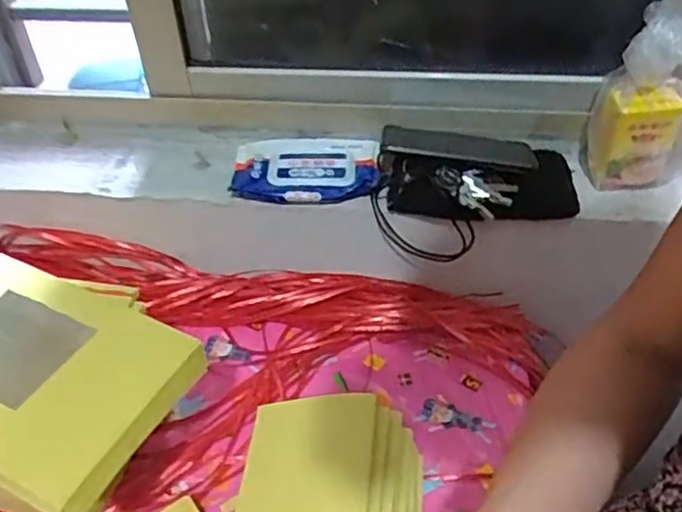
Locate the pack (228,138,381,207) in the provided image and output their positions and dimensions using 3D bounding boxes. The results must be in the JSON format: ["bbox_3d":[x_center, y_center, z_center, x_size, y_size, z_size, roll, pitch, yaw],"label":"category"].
[{"bbox_3d":[-0.042,-0.101,0.778,0.168,0.029,0.104,-1,44,1],"label":"pack"}]

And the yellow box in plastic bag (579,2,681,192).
[{"bbox_3d":[0.324,-0.152,0.682,0.118,0.180,0.059,9,45,12],"label":"yellow box in plastic bag"}]

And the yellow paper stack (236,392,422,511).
[{"bbox_3d":[-0.005,0.219,0.562,0.144,0.110,0.167,4,44,7],"label":"yellow paper stack"}]

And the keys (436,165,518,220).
[{"bbox_3d":[0.143,-0.068,0.707,0.082,0.030,0.050,8,44,11],"label":"keys"}]

